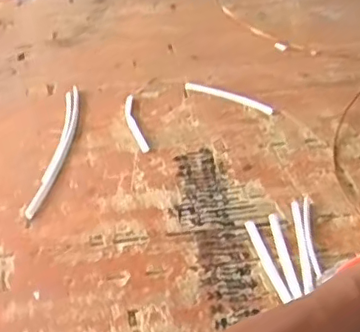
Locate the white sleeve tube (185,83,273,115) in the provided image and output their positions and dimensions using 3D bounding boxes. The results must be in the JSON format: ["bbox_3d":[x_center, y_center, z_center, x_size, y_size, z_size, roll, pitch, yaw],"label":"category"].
[{"bbox_3d":[0.082,-0.117,1.014,0.171,0.006,0.026,21,40,30],"label":"white sleeve tube"}]

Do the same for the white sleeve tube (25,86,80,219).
[{"bbox_3d":[-0.178,-0.033,0.902,0.030,0.010,0.328,-2,36,2],"label":"white sleeve tube"}]

